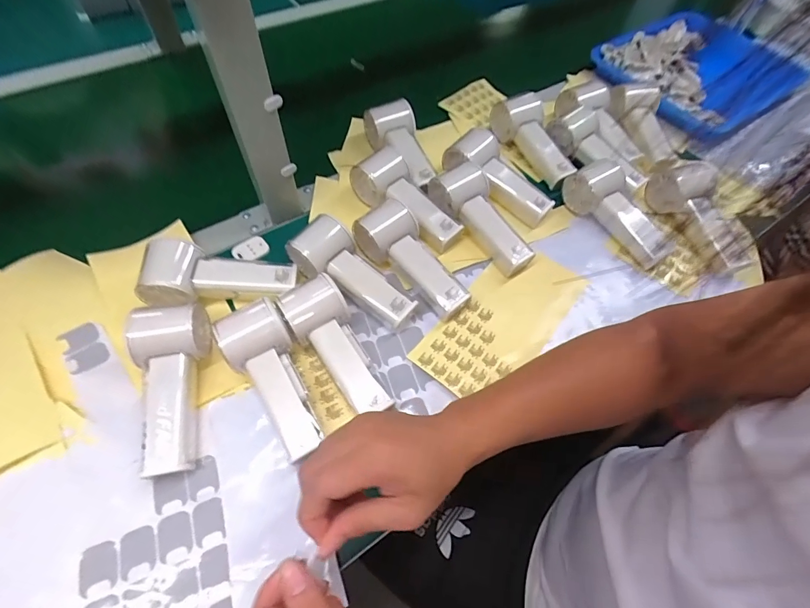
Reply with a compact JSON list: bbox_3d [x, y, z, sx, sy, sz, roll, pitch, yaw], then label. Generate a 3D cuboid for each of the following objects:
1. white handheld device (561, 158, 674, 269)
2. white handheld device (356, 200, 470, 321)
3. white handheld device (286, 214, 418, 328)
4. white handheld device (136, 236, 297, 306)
[{"bbox_3d":[0.272,-0.118,0.500,0.085,0.048,0.157,-15,62,-12],"label":"white handheld device"},{"bbox_3d":[0.012,-0.050,0.439,0.064,0.044,0.147,-41,83,-23],"label":"white handheld device"},{"bbox_3d":[-0.052,-0.032,0.422,0.144,0.050,0.064,39,64,4],"label":"white handheld device"},{"bbox_3d":[-0.191,-0.033,0.406,0.149,0.047,0.064,-5,60,-6],"label":"white handheld device"}]

